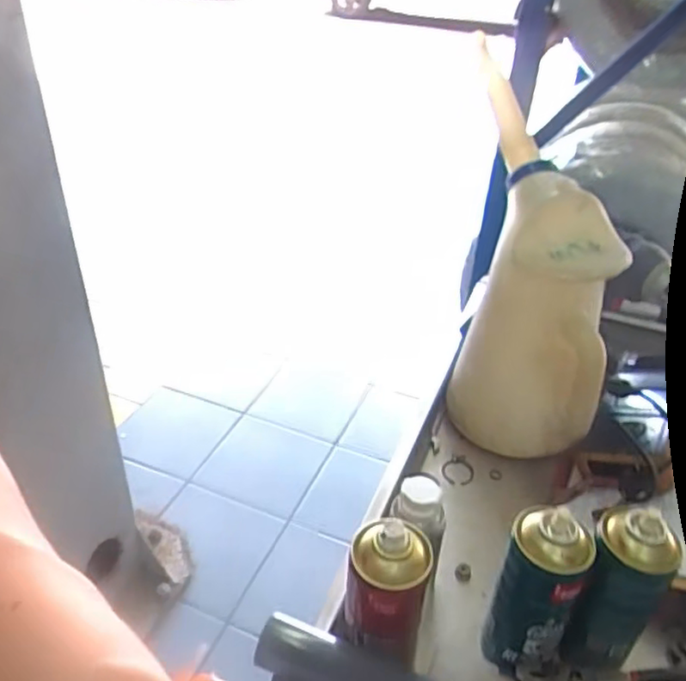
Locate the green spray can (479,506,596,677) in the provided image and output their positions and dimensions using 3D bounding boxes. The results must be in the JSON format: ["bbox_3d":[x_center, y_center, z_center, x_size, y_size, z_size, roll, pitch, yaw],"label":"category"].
[{"bbox_3d":[0.160,0.208,0.527,0.068,0.149,0.064,23,40,24],"label":"green spray can"}]

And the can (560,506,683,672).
[{"bbox_3d":[0.223,0.205,0.516,0.063,0.139,0.060,2,36,-2],"label":"can"}]

